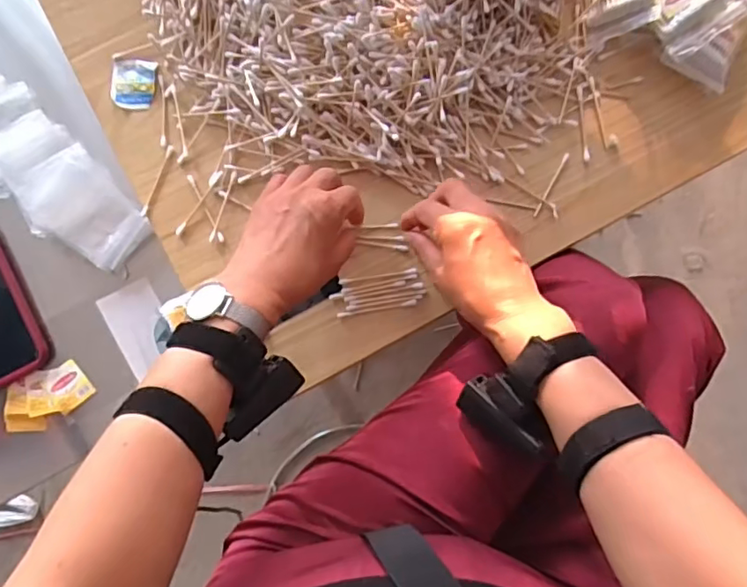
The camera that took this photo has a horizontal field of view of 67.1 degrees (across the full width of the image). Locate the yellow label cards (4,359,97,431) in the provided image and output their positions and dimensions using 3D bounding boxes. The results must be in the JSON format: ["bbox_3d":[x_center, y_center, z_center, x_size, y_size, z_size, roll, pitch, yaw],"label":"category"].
[{"bbox_3d":[-0.335,0.106,0.574,0.086,0.011,0.052,-33,86,-6],"label":"yellow label cards"}]

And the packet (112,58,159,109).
[{"bbox_3d":[-0.232,-0.203,0.545,0.044,0.004,0.050,5,83,-1],"label":"packet"}]

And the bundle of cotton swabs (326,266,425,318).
[{"bbox_3d":[0.005,-0.001,0.521,0.082,0.005,0.034,-9,84,-2],"label":"bundle of cotton swabs"}]

